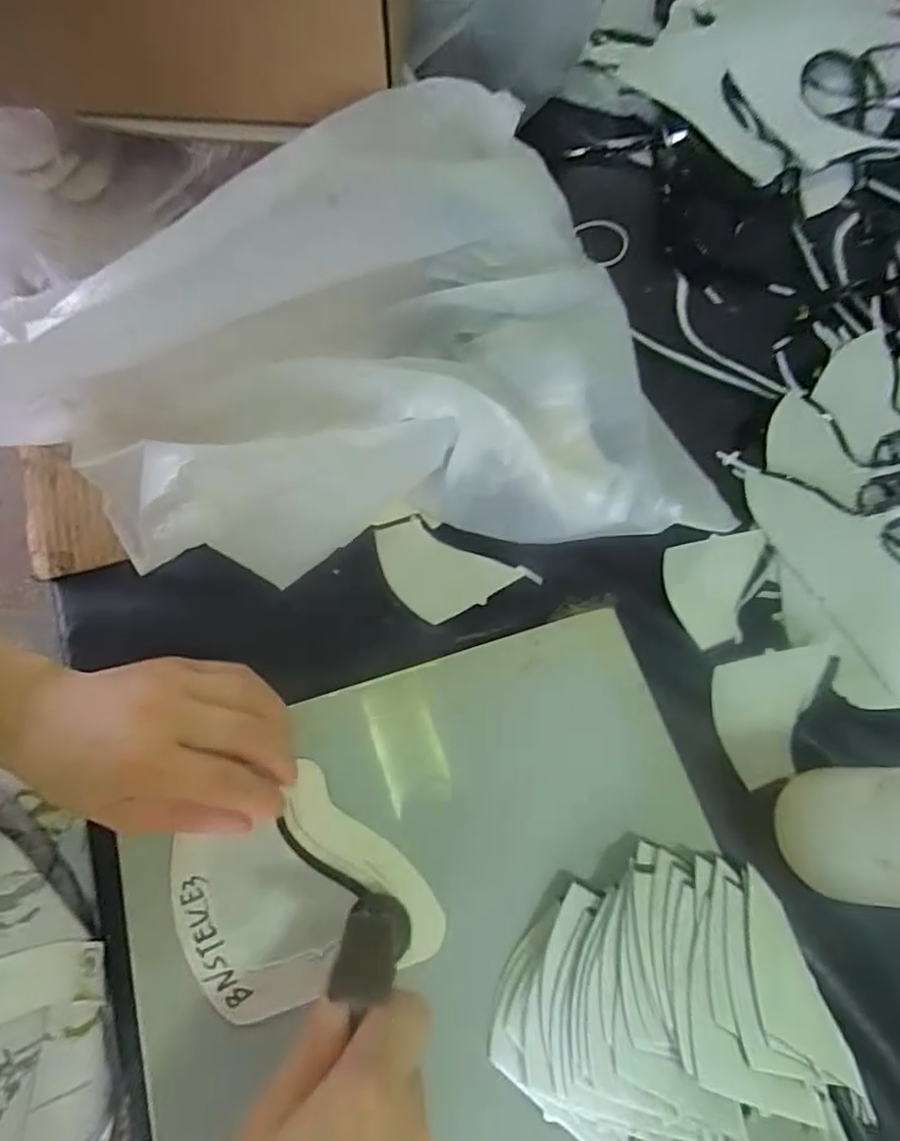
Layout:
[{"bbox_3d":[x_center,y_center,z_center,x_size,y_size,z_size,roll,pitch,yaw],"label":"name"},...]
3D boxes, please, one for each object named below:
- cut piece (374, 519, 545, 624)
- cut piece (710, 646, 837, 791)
[{"bbox_3d":[-0.004,0.005,0.379,0.095,0.004,0.053,25,74,7],"label":"cut piece"},{"bbox_3d":[0.191,0.081,0.352,0.073,0.014,0.067,-16,70,-6],"label":"cut piece"}]

